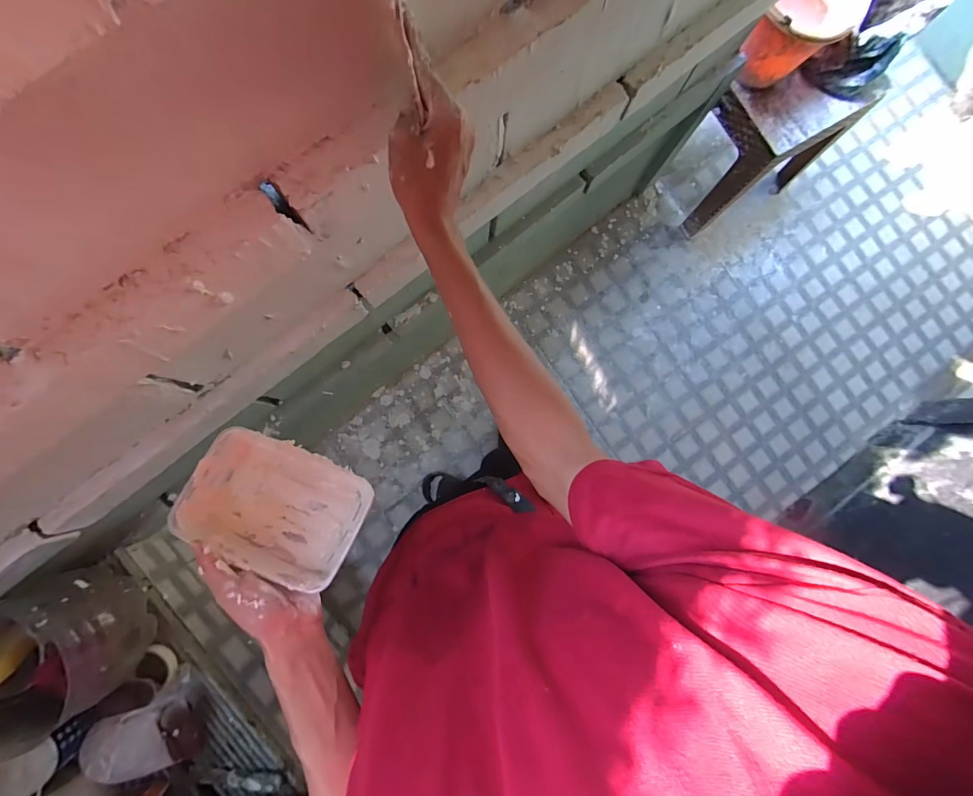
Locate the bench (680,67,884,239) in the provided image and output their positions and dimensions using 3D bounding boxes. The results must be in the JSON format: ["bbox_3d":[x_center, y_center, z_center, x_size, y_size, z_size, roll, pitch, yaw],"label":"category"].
[{"bbox_3d":[0.880,-0.803,1.381,0.375,0.471,0.261,-28,87,-4],"label":"bench"}]

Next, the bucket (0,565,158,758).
[{"bbox_3d":[-0.796,0.461,0.771,0.238,0.209,0.244,-32,88,-5],"label":"bucket"}]

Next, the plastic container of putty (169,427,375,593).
[{"bbox_3d":[-0.211,0.105,0.426,0.166,0.070,0.112,22,87,-3],"label":"plastic container of putty"}]

